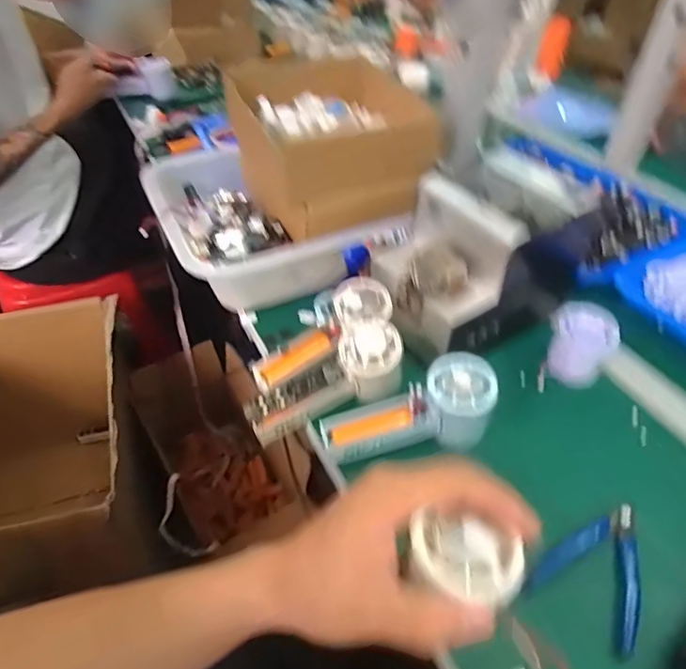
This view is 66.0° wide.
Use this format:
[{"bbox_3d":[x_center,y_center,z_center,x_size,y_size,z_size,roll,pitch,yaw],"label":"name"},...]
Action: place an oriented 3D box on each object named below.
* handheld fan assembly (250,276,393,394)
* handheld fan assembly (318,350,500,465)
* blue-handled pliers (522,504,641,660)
[{"bbox_3d":[-0.017,-0.001,0.512,0.157,0.027,0.060,-39,55,-12],"label":"handheld fan assembly"},{"bbox_3d":[0.060,0.074,0.461,0.154,0.053,0.062,-22,46,1],"label":"handheld fan assembly"},{"bbox_3d":[0.192,0.171,0.398,0.072,0.018,0.102,30,51,26],"label":"blue-handled pliers"}]

